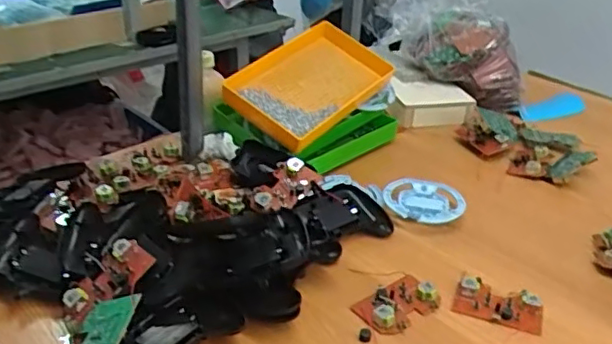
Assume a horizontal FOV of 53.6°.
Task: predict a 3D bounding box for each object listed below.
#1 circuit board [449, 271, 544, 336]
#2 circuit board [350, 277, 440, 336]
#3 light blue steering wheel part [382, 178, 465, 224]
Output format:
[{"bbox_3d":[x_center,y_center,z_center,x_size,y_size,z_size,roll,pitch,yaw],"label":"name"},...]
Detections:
[{"bbox_3d":[0.205,0.139,0.645,0.089,0.013,0.057,14,31,18],"label":"circuit board"},{"bbox_3d":[0.097,0.137,0.638,0.086,0.015,0.054,-18,36,-32],"label":"circuit board"},{"bbox_3d":[0.156,0.039,0.807,0.104,0.019,0.089,4,29,2],"label":"light blue steering wheel part"}]

